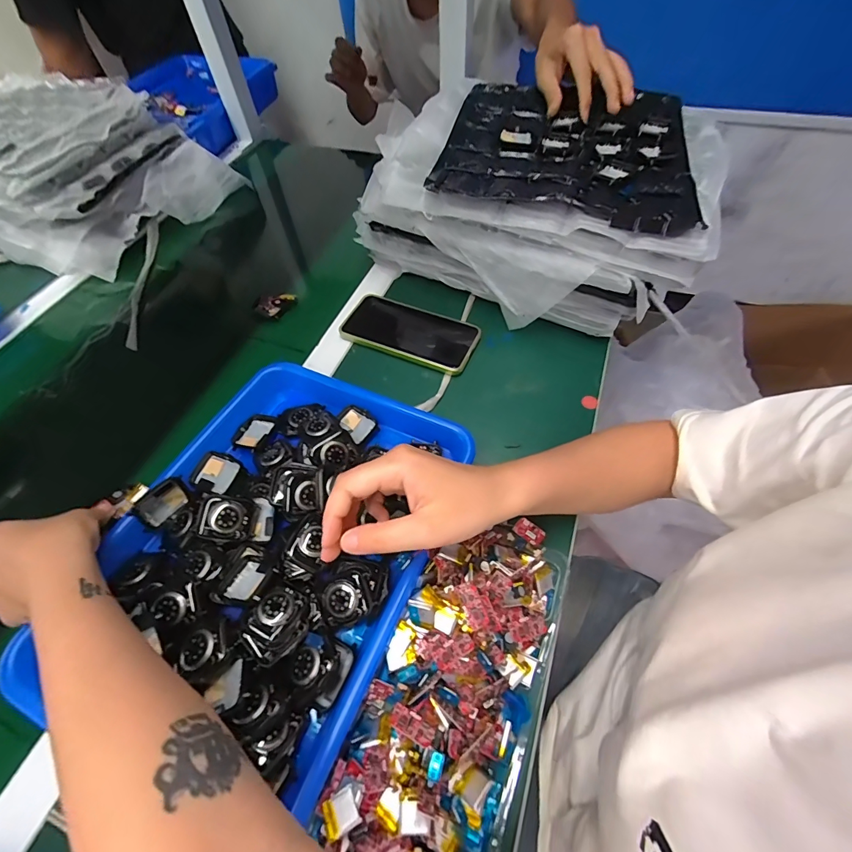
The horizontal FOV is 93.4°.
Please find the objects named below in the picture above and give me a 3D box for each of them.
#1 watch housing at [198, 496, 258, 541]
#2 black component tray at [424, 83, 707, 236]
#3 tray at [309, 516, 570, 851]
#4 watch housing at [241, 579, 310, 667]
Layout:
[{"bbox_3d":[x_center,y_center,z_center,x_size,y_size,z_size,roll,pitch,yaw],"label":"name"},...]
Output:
[{"bbox_3d":[-0.162,0.077,0.330,0.041,0.014,0.034,14,65,-21],"label":"watch housing"},{"bbox_3d":[0.147,-0.297,0.424,0.249,0.024,0.232,12,59,12],"label":"black component tray"},{"bbox_3d":[0.024,0.176,0.281,0.109,0.047,0.247,21,61,16],"label":"tray"},{"bbox_3d":[-0.106,0.137,0.283,0.035,0.011,0.050,16,60,14],"label":"watch housing"}]

